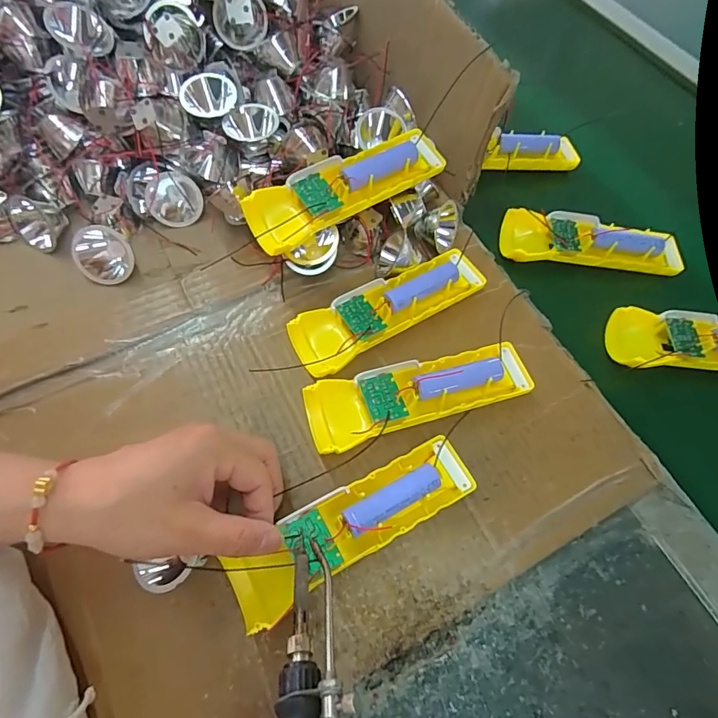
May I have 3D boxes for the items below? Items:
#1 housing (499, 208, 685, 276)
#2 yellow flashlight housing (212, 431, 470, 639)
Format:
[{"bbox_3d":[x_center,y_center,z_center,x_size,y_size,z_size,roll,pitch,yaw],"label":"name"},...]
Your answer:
[{"bbox_3d":[0.207,-0.107,0.397,0.153,0.025,0.045,8,63,1],"label":"housing"},{"bbox_3d":[-0.004,0.102,0.277,0.160,0.026,0.042,-29,69,-10],"label":"yellow flashlight housing"}]

